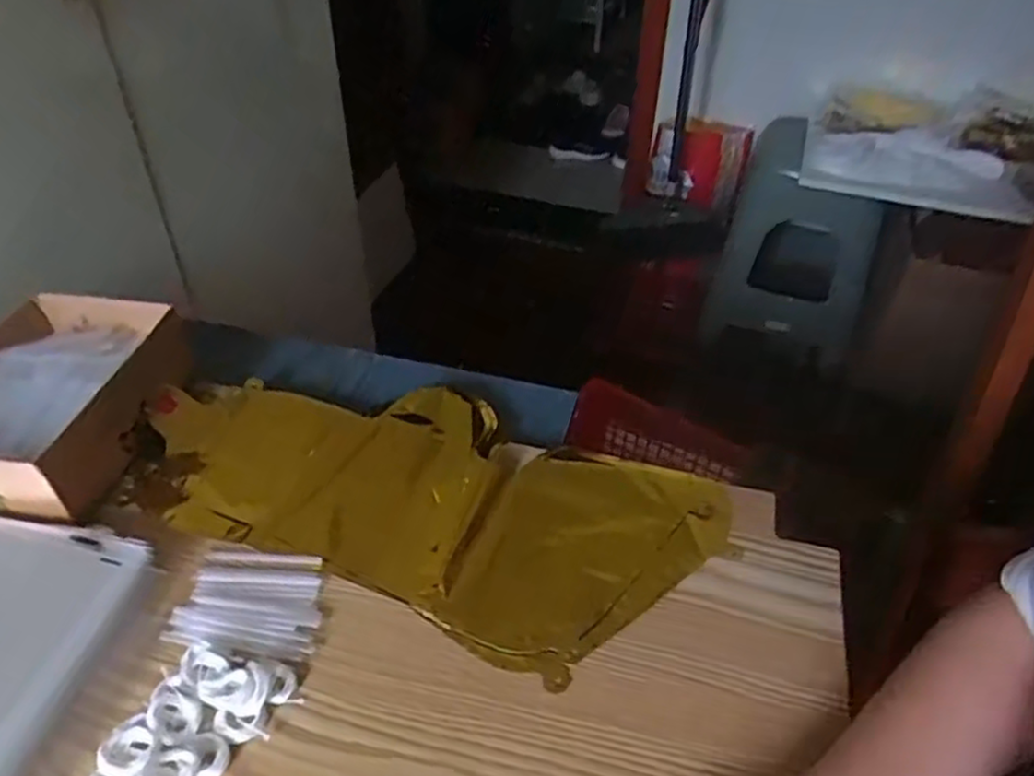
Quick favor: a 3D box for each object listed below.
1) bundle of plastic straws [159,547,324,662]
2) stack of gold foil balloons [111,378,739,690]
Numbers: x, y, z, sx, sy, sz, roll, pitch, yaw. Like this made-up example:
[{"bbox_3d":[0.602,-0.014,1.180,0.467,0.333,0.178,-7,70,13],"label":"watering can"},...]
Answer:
[{"bbox_3d":[-0.169,0.136,0.478,0.092,0.009,0.076,5,41,4],"label":"bundle of plastic straws"},{"bbox_3d":[-0.073,0.070,0.547,0.419,0.020,0.198,17,43,17],"label":"stack of gold foil balloons"}]

